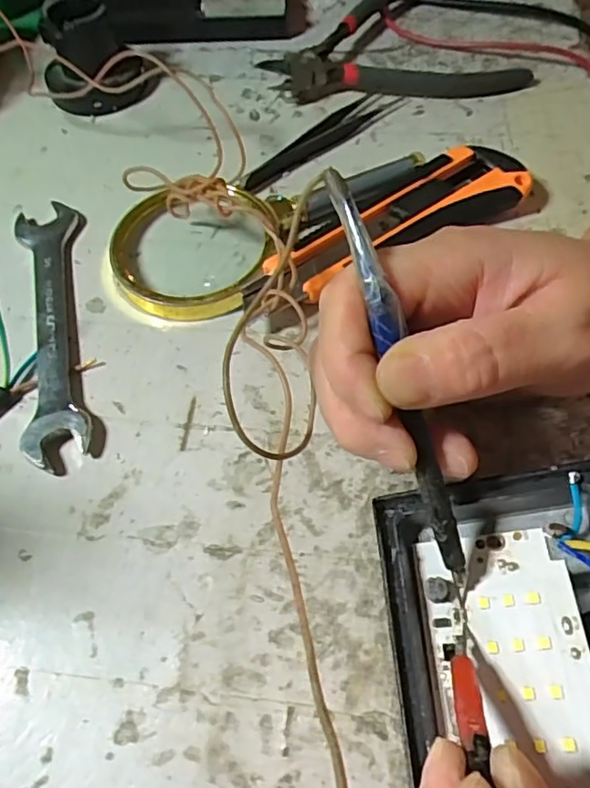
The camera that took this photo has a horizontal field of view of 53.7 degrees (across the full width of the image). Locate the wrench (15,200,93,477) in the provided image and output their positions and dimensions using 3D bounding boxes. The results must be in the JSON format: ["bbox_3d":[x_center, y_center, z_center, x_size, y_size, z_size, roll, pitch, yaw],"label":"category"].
[{"bbox_3d":[-0.108,-0.032,0.260,0.028,0.008,0.144,-13,59,-5],"label":"wrench"}]

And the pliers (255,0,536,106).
[{"bbox_3d":[0.052,-0.215,0.356,0.149,0.018,0.125,-15,59,-6],"label":"pliers"}]

